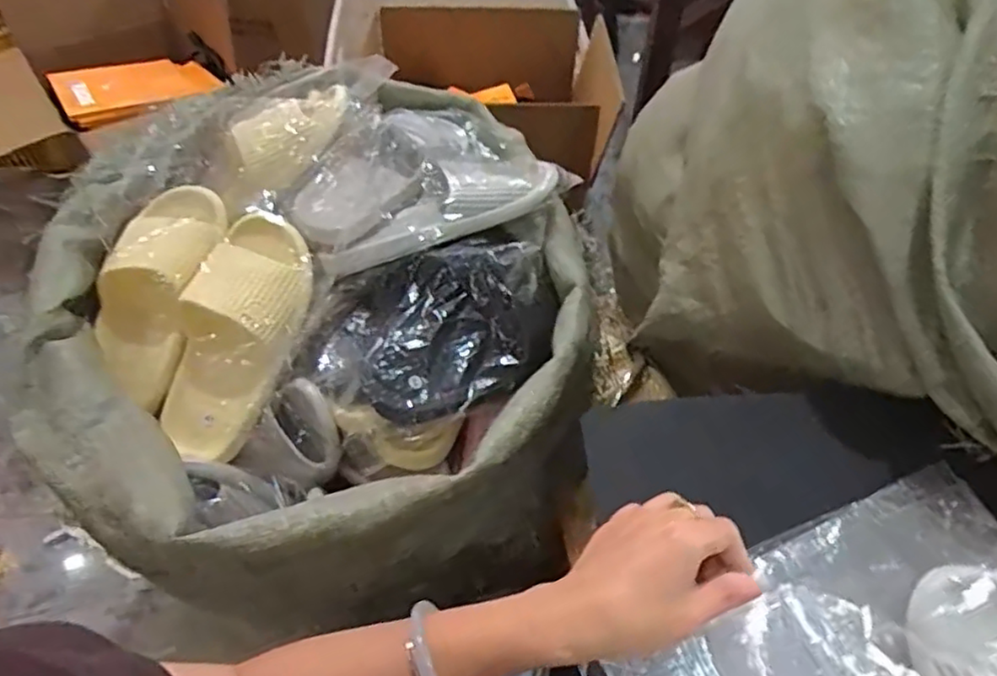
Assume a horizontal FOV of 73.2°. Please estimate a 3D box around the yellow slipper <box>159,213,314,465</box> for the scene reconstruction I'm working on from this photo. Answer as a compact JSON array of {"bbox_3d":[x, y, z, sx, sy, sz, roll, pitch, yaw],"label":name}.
[{"bbox_3d":[-0.260,-0.010,0.653,0.102,0.077,0.244,10,75,7],"label":"yellow slipper"}]

